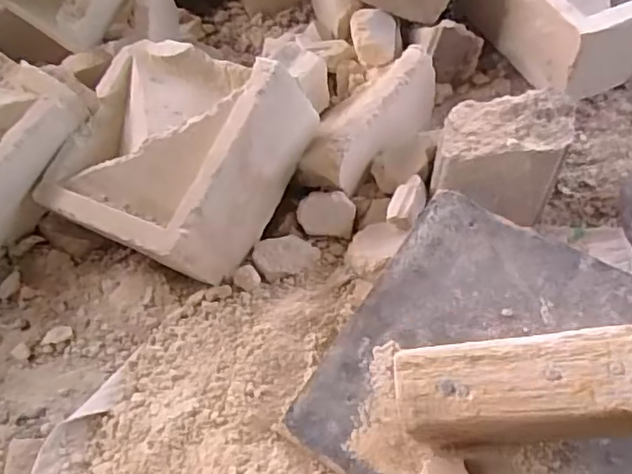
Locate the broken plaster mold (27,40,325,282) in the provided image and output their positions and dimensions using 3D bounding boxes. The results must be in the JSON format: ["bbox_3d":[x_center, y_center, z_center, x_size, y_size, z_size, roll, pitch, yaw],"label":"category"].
[{"bbox_3d":[-0.140,-0.082,0.597,0.214,0.100,0.200,20,62,15],"label":"broken plaster mold"}]

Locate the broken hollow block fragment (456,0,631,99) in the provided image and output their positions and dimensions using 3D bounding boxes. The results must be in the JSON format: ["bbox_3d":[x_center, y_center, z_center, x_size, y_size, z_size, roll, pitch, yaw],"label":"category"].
[{"bbox_3d":[0.259,-0.258,0.711,0.109,0.091,0.196,-21,58,-8],"label":"broken hollow block fragment"}]

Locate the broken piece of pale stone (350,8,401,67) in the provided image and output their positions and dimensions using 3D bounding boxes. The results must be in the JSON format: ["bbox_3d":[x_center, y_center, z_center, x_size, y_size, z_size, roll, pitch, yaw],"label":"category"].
[{"bbox_3d":[0.067,-0.222,0.713,0.058,0.042,0.060,6,59,7],"label":"broken piece of pale stone"}]

